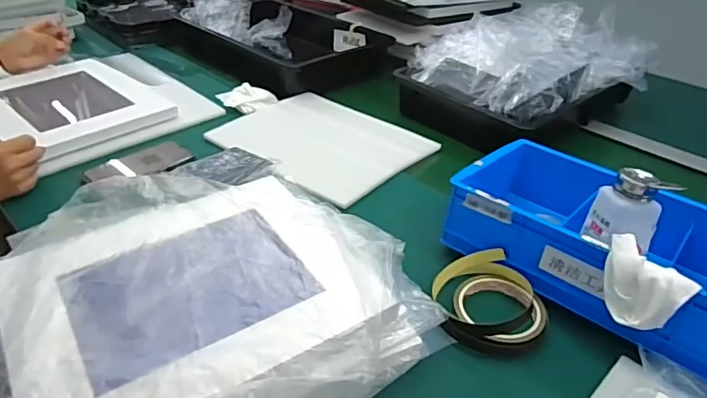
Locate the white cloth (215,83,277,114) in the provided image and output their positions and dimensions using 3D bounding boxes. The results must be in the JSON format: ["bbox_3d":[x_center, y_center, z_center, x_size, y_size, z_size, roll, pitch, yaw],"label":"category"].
[{"bbox_3d":[-0.186,-0.182,0.938,0.101,0.031,0.071,-9,36,-18],"label":"white cloth"}]

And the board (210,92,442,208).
[{"bbox_3d":[-0.052,-0.094,0.841,0.301,0.014,0.236,25,40,29],"label":"board"}]

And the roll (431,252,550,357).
[{"bbox_3d":[0.142,0.102,0.541,0.112,0.040,0.112,2,34,-2],"label":"roll"}]

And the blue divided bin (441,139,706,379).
[{"bbox_3d":[0.304,0.049,0.593,0.350,0.097,0.237,27,40,30],"label":"blue divided bin"}]

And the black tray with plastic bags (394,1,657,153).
[{"bbox_3d":[0.325,-0.232,0.967,0.406,0.144,0.308,-25,43,-35],"label":"black tray with plastic bags"}]

